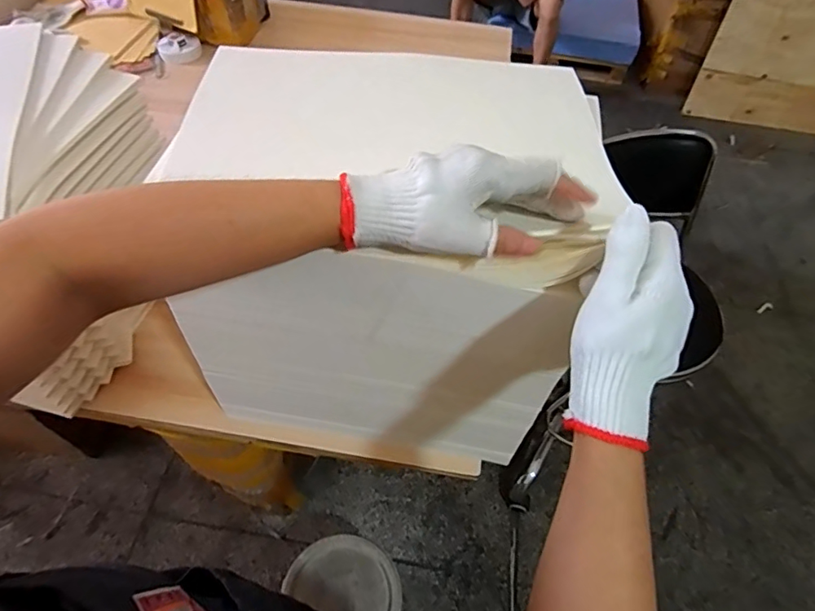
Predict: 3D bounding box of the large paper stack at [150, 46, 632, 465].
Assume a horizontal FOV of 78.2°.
[{"bbox_3d":[-0.025,-0.044,0.561,0.352,0.359,0.263,9,54,3],"label":"large paper stack"}]

